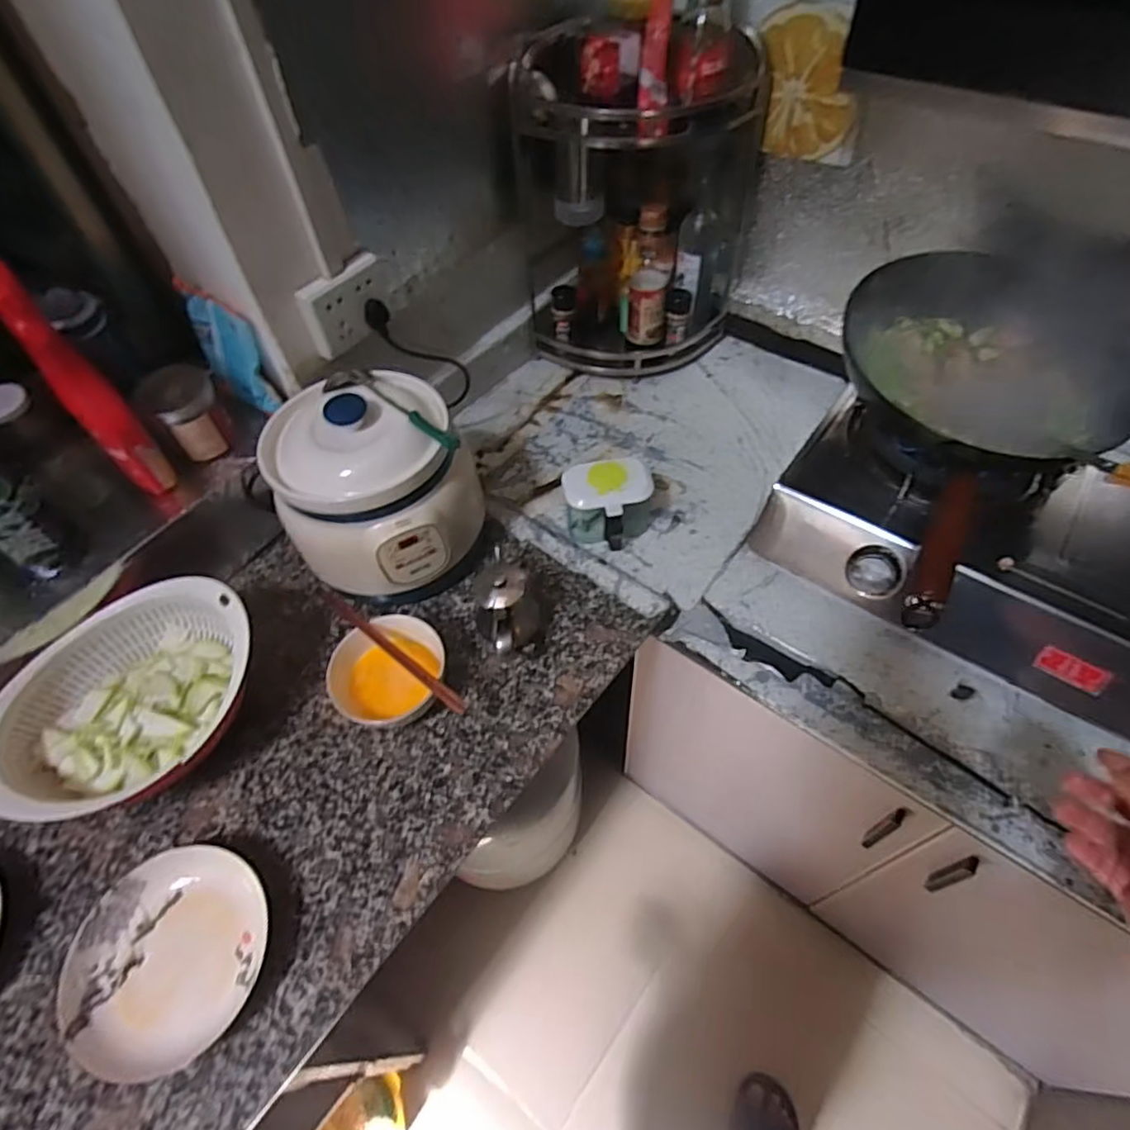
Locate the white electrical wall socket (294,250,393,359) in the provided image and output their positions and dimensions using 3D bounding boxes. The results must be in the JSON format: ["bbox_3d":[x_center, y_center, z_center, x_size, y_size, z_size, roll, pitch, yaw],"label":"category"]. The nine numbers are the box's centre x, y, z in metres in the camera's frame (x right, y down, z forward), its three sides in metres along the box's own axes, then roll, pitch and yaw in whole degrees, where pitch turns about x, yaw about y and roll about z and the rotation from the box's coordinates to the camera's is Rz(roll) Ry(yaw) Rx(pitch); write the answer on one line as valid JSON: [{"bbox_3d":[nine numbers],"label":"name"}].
[{"bbox_3d":[-0.261,-0.318,0.786,0.023,0.082,0.121,30,61,23],"label":"white electrical wall socket"}]

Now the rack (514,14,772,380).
[{"bbox_3d":[0.109,-0.519,0.959,0.247,0.455,0.256,30,61,22],"label":"rack"}]

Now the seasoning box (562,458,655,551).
[{"bbox_3d":[0.059,-0.081,0.867,0.116,0.088,0.088,-5,54,0],"label":"seasoning box"}]

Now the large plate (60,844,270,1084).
[{"bbox_3d":[-0.369,0.364,0.602,0.164,0.036,0.180,-2,54,2],"label":"large plate"}]

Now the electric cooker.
[{"bbox_3d":[-0.228,-0.084,0.789,0.212,0.245,0.200,-2,54,2],"label":"electric cooker"}]

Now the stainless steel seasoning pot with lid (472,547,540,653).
[{"bbox_3d":[-0.061,0.058,0.752,0.081,0.110,0.088,-28,57,-16],"label":"stainless steel seasoning pot with lid"}]

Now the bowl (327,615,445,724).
[{"bbox_3d":[-0.201,0.124,0.742,0.126,0.068,0.110,-17,55,-9],"label":"bowl"}]

